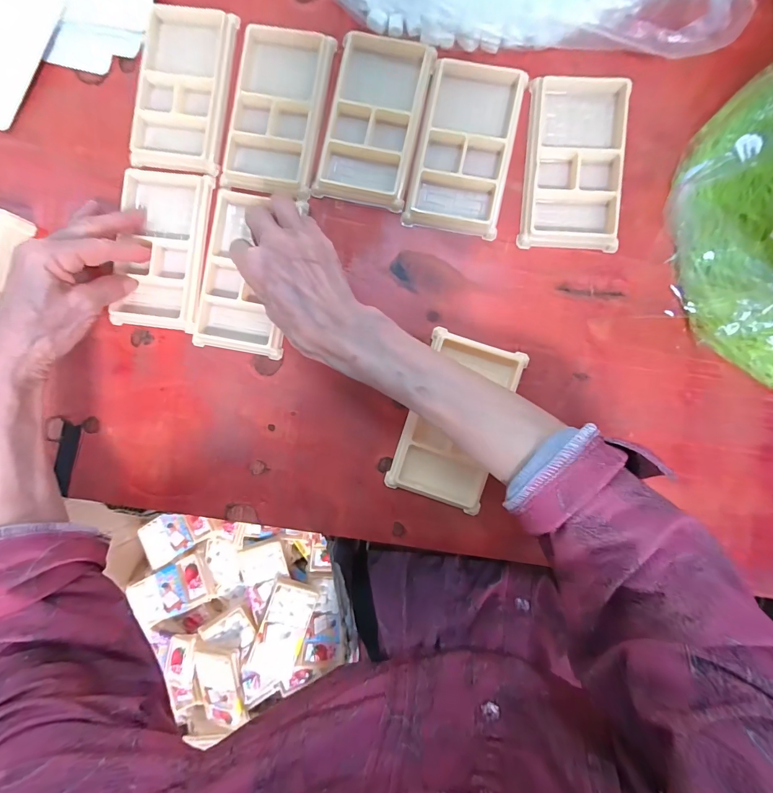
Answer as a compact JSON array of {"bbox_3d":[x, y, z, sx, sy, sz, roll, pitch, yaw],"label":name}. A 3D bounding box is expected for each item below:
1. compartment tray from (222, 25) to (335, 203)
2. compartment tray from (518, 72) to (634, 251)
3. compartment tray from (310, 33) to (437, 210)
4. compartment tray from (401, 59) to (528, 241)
[{"bbox_3d":[-0.092,-0.243,0.321,0.078,0.017,0.134,12,92,3],"label":"compartment tray"},{"bbox_3d":[0.154,-0.191,0.305,0.076,0.011,0.135,5,91,3],"label":"compartment tray"},{"bbox_3d":[-0.010,-0.232,0.315,0.076,0.010,0.132,13,92,3],"label":"compartment tray"},{"bbox_3d":[0.066,-0.206,0.310,0.075,0.011,0.132,12,92,3],"label":"compartment tray"}]

